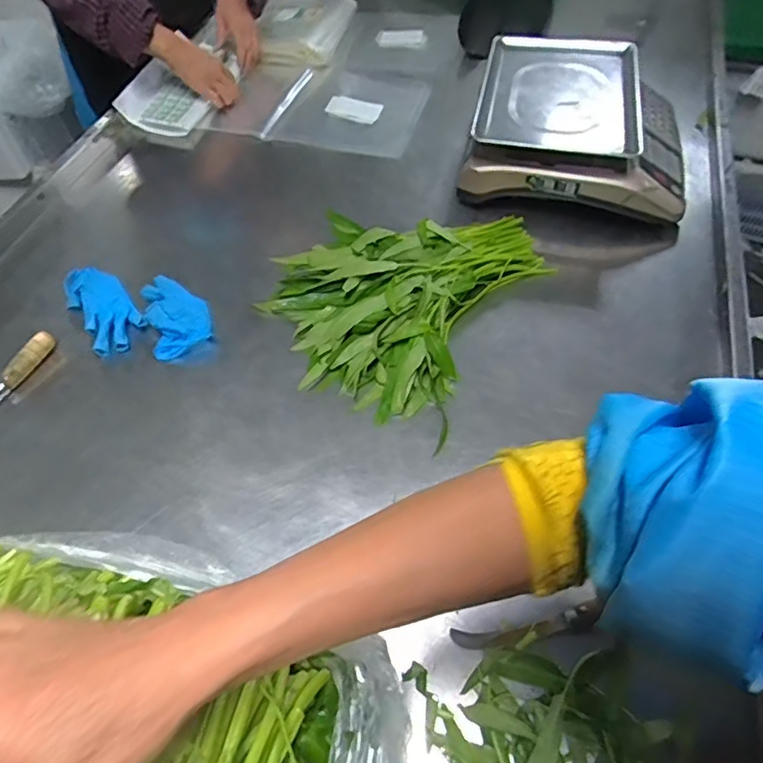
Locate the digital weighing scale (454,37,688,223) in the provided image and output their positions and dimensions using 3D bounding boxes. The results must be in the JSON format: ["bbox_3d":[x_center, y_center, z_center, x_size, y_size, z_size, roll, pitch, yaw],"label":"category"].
[{"bbox_3d":[0.340,-0.432,0.978,0.351,0.131,0.331,12,56,11],"label":"digital weighing scale"}]

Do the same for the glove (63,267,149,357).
[{"bbox_3d":[-0.399,-0.108,0.823,0.079,0.031,0.167,-33,60,-19],"label":"glove"}]

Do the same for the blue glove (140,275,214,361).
[{"bbox_3d":[-0.289,-0.100,0.813,0.085,0.035,0.145,-17,56,-10],"label":"blue glove"}]

